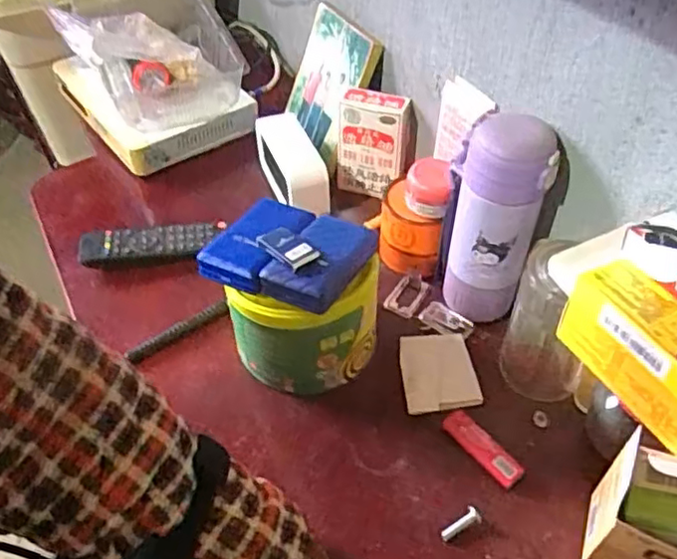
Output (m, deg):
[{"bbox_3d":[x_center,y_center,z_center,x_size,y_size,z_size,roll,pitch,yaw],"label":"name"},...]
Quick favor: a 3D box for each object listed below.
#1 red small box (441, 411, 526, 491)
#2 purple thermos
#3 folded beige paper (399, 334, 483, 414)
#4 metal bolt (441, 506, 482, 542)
[{"bbox_3d":[0.123,0.146,0.564,0.022,0.010,0.080,-33,55,-25],"label":"red small box"},{"bbox_3d":[0.144,-0.050,0.607,0.078,0.207,0.067,11,49,12],"label":"purple thermos"},{"bbox_3d":[0.093,0.087,0.619,0.068,0.012,0.084,-6,48,-4],"label":"folded beige paper"},{"bbox_3d":[0.097,0.196,0.519,0.035,0.009,0.014,-32,53,-23],"label":"metal bolt"}]

